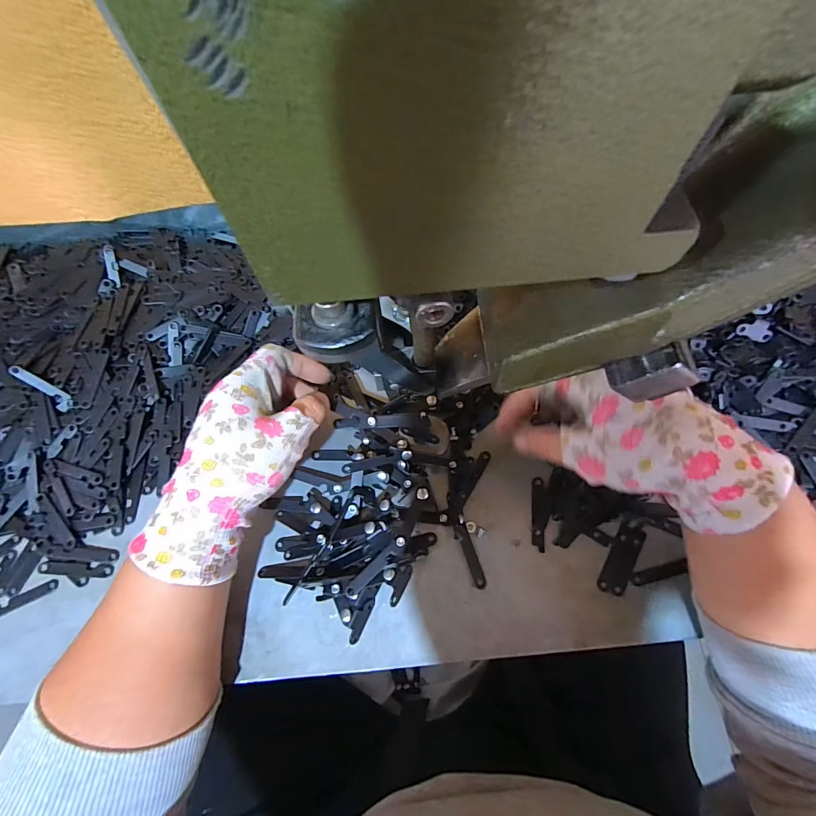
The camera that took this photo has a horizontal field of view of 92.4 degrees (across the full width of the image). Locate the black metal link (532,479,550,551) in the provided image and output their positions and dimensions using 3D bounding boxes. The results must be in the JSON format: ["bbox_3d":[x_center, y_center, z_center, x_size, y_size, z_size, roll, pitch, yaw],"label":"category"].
[{"bbox_3d":[0.099,0.078,0.291,0.011,0.004,0.052,6,68,4],"label":"black metal link"}]

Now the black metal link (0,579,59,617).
[{"bbox_3d":[-0.277,0.138,0.280,0.051,0.004,0.008,-26,69,-9],"label":"black metal link"}]

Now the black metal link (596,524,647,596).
[{"bbox_3d":[0.152,0.107,0.276,0.018,0.004,0.050,29,71,13],"label":"black metal link"}]

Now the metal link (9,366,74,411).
[{"bbox_3d":[-0.295,-0.016,0.316,0.048,0.008,0.012,44,72,-20],"label":"metal link"}]

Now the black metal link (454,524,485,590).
[{"bbox_3d":[0.044,0.106,0.281,0.010,0.004,0.045,-17,68,-5],"label":"black metal link"}]

